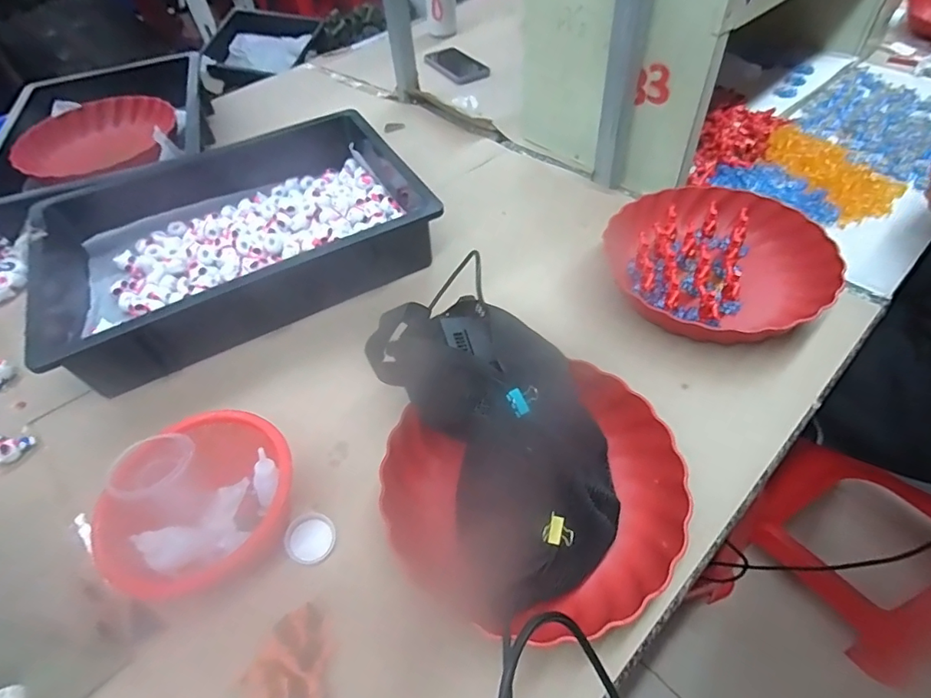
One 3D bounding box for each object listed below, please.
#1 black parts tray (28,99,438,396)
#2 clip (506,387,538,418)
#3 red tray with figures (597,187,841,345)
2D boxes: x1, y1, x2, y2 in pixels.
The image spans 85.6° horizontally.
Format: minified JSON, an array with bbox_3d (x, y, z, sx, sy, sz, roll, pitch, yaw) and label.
[{"bbox_3d":[-0.304,-0.148,0.663,0.473,0.092,0.337,-28,53,-16],"label":"black parts tray"},{"bbox_3d":[0.044,0.037,0.374,0.023,0.010,0.018,-26,52,-15],"label":"clip"},{"bbox_3d":[0.294,-0.103,0.594,0.230,0.049,0.238,-32,54,-20],"label":"red tray with figures"}]

